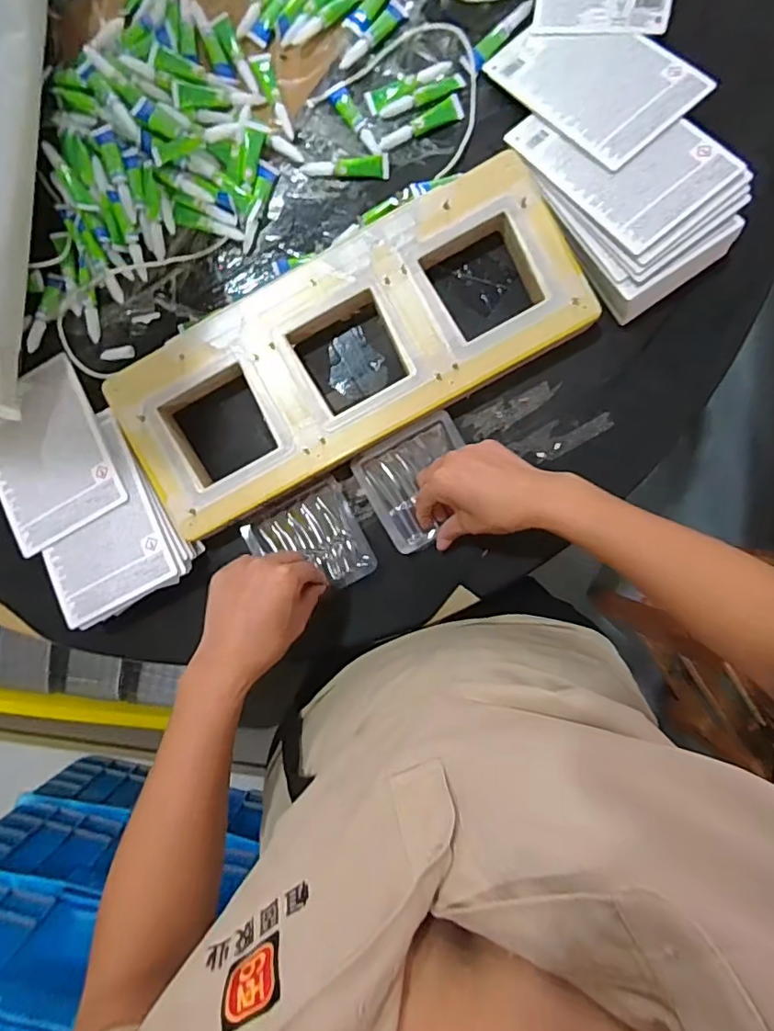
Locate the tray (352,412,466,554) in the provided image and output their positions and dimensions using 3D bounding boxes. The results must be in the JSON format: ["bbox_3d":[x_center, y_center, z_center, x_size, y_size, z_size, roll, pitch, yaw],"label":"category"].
[{"bbox_3d":[0.034,-0.029,0.524,0.101,0.016,0.100,-28,90,2],"label":"tray"}]

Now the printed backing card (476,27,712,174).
[{"bbox_3d":[0.185,-0.389,0.496,0.115,0.006,0.166,-40,74,1],"label":"printed backing card"}]

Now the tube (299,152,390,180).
[{"bbox_3d":[-0.039,-0.329,0.524,0.081,0.009,0.017,2,92,2],"label":"tube"}]

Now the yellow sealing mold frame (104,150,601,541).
[{"bbox_3d":[-0.034,-0.149,0.516,0.425,0.039,0.169,-29,90,2],"label":"yellow sealing mold frame"}]

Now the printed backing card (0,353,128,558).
[{"bbox_3d":[-0.327,-0.058,0.537,0.118,0.007,0.164,-29,80,5],"label":"printed backing card"}]

